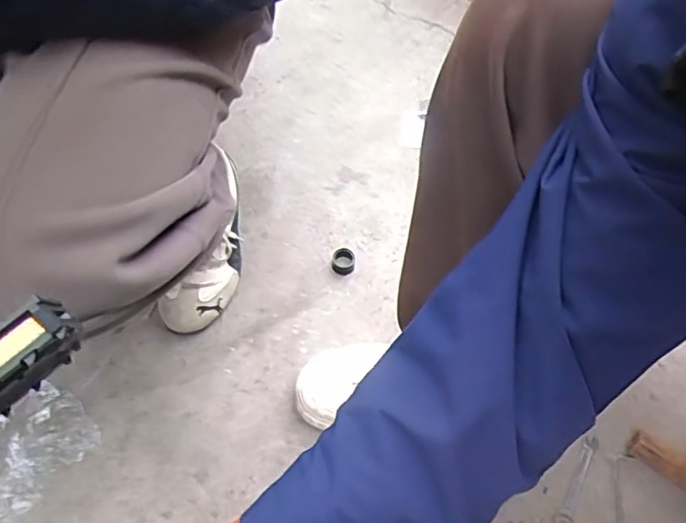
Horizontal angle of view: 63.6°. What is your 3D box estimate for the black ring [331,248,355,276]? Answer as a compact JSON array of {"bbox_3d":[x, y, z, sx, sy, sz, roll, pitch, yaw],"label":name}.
[{"bbox_3d":[0.001,0.001,0.780,0.032,0.021,0.035,1,62,-2],"label":"black ring"}]

